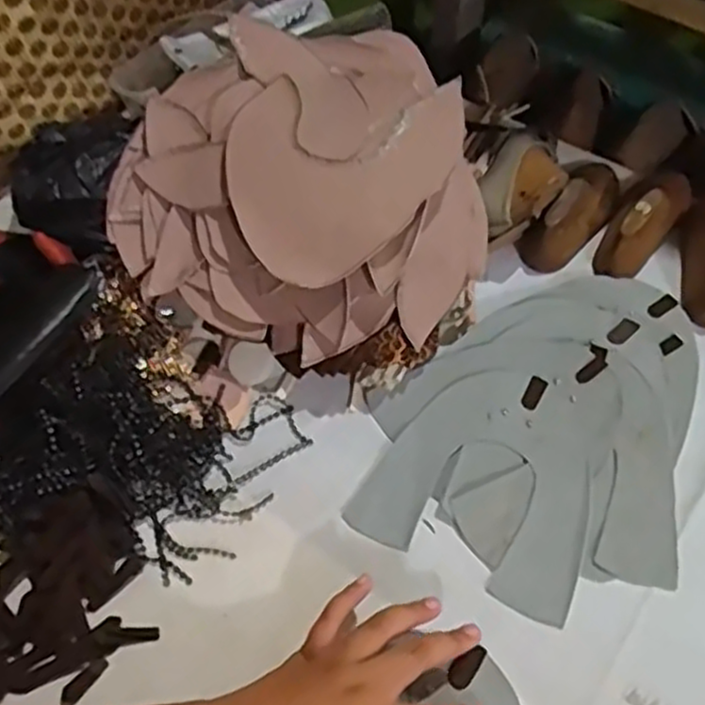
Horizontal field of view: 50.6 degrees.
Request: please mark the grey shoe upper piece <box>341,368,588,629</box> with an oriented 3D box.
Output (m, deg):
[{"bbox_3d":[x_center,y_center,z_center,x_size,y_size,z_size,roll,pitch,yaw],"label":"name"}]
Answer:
[{"bbox_3d":[0.097,0.082,0.525,0.147,0.010,0.160,22,58,14],"label":"grey shoe upper piece"}]

